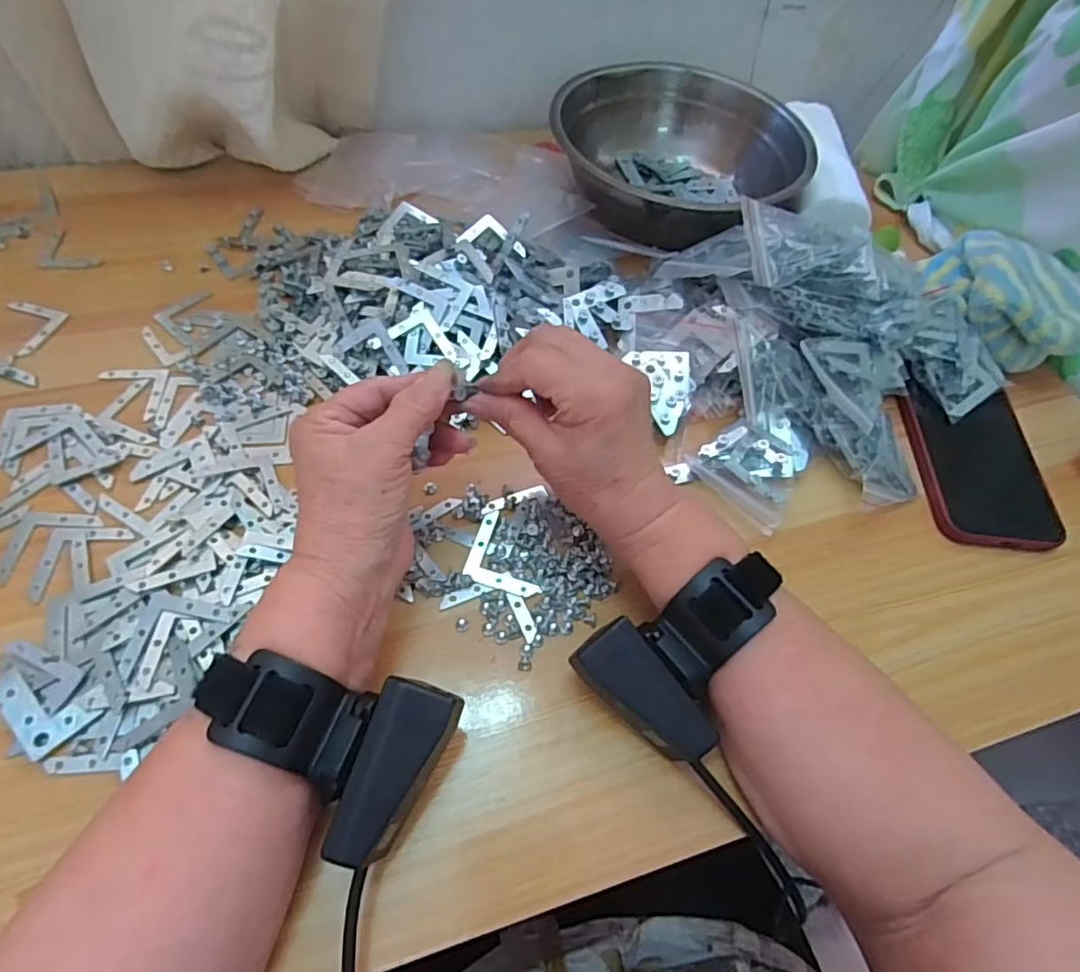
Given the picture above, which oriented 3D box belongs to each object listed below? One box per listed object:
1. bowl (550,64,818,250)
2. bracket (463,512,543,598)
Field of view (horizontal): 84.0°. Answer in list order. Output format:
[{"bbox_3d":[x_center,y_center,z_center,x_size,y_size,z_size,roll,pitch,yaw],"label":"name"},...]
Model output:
[{"bbox_3d":[0.111,-0.273,0.508,0.188,0.070,0.179,2,58,-4],"label":"bowl"},{"bbox_3d":[-0.027,0.042,0.336,0.034,0.005,0.055,-24,63,-18],"label":"bracket"}]

